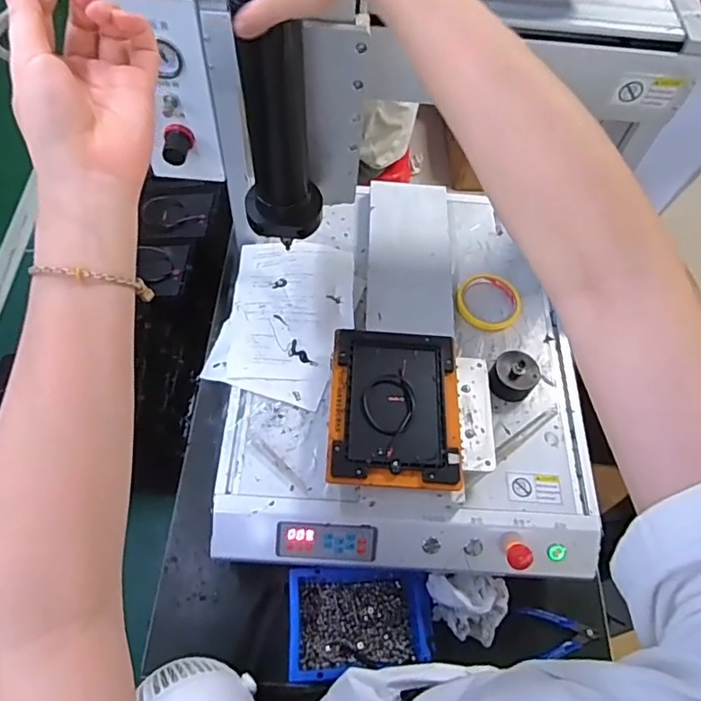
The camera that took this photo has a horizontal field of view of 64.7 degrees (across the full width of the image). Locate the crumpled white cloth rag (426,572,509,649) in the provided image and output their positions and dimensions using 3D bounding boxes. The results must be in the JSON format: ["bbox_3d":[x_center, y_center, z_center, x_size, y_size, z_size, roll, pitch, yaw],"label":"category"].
[{"bbox_3d":[0.145,0.321,0.696,0.097,0.073,0.072,8,60,0],"label":"crumpled white cloth rag"}]

